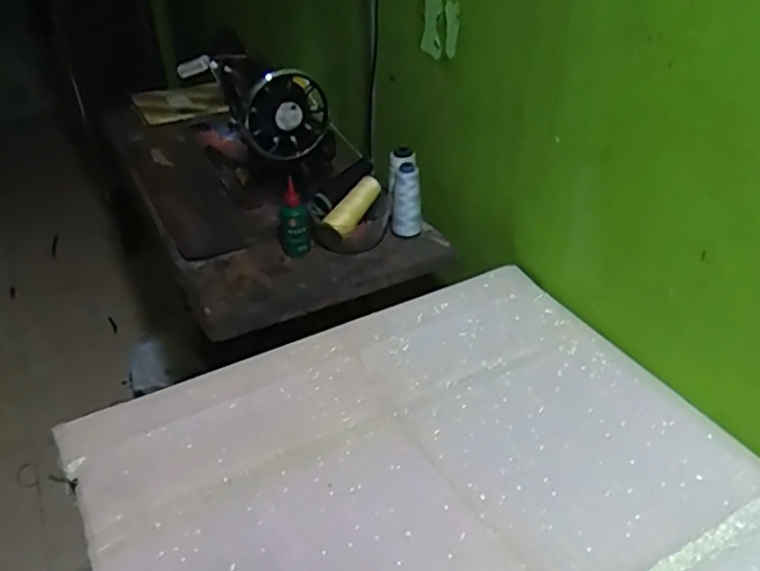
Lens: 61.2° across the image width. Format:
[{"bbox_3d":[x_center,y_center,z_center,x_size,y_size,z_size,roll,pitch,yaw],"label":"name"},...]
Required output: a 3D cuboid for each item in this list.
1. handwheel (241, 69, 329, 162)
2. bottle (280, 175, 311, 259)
[{"bbox_3d":[-0.141,-0.255,0.964,0.132,0.128,0.029,-14,38,-18],"label":"handwheel"},{"bbox_3d":[-0.127,-0.101,0.942,0.045,0.110,0.038,-1,35,2],"label":"bottle"}]

